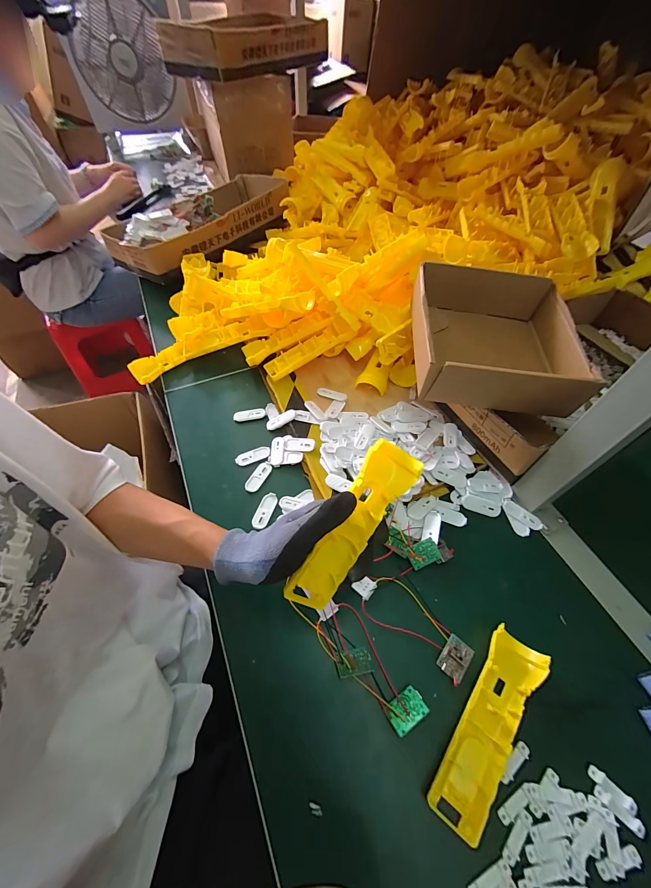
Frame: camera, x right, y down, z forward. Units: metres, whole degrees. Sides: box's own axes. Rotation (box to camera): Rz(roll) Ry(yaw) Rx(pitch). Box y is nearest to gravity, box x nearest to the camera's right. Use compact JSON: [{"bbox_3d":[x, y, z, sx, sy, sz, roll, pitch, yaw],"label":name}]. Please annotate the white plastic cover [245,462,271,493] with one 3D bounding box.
[{"bbox_3d":[-0.094,0.046,0.463,0.020,0.004,0.049,23,57,14],"label":"white plastic cover"}]

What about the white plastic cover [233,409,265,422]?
[{"bbox_3d":[-0.121,-0.046,0.529,0.050,0.006,0.018,-9,56,-8],"label":"white plastic cover"}]

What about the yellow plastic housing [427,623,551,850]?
[{"bbox_3d":[0.150,0.256,0.305,0.049,0.024,0.161,33,60,20],"label":"yellow plastic housing"}]

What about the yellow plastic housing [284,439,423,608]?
[{"bbox_3d":[0.022,0.075,0.287,0.039,0.033,0.162,34,96,20],"label":"yellow plastic housing"}]

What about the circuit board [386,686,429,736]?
[{"bbox_3d":[0.076,0.250,0.312,0.035,0.006,0.027,-30,34,-15],"label":"circuit board"}]

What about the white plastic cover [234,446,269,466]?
[{"bbox_3d":[-0.106,0.018,0.484,0.050,0.004,0.021,-19,57,-14],"label":"white plastic cover"}]

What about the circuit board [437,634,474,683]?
[{"bbox_3d":[0.134,0.219,0.341,0.026,0.010,0.036,36,61,21],"label":"circuit board"}]

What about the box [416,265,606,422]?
[{"bbox_3d":[0.219,-0.138,0.442,0.184,0.085,0.208,6,55,3],"label":"box"}]

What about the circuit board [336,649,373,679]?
[{"bbox_3d":[0.029,0.217,0.329,0.035,0.004,0.025,1,26,-16],"label":"circuit board"}]

